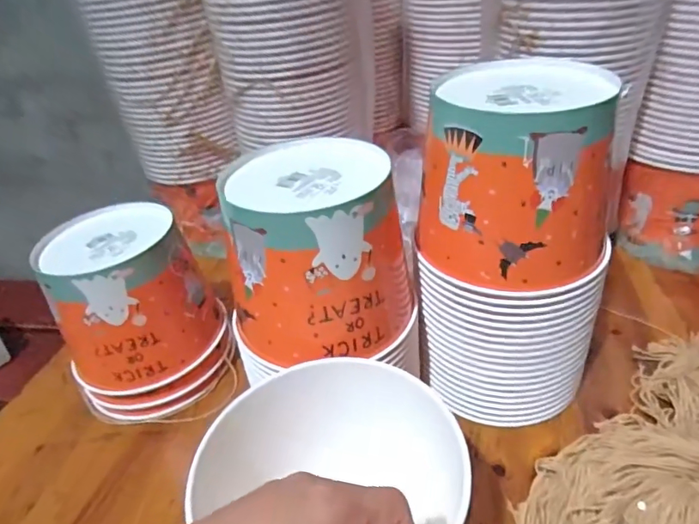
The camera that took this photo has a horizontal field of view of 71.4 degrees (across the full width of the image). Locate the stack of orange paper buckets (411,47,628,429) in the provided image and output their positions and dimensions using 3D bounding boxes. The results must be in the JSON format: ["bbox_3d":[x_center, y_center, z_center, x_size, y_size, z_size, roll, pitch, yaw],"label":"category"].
[{"bbox_3d":[0.130,-0.010,0.423,0.139,0.277,0.147,-7,35,-1],"label":"stack of orange paper buckets"}]

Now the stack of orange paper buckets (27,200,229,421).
[{"bbox_3d":[-0.224,0.052,0.506,0.137,0.174,0.137,-32,42,-32],"label":"stack of orange paper buckets"}]

